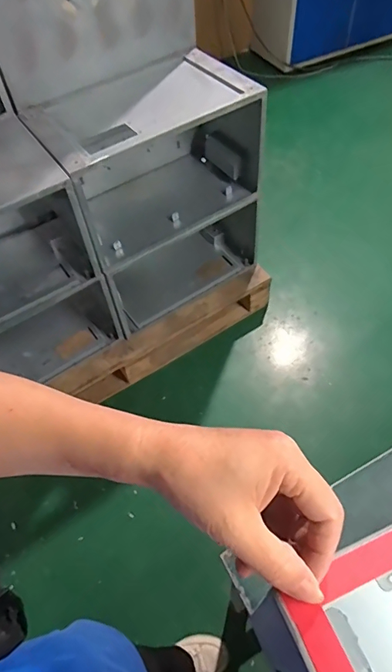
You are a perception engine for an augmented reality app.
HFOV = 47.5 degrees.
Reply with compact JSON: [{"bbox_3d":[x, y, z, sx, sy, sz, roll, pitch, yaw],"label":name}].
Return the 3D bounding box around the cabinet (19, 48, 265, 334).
[{"bbox_3d":[-0.118,-0.393,1.380,0.535,0.687,0.346,-31,59,-17],"label":"cabinet"}]

